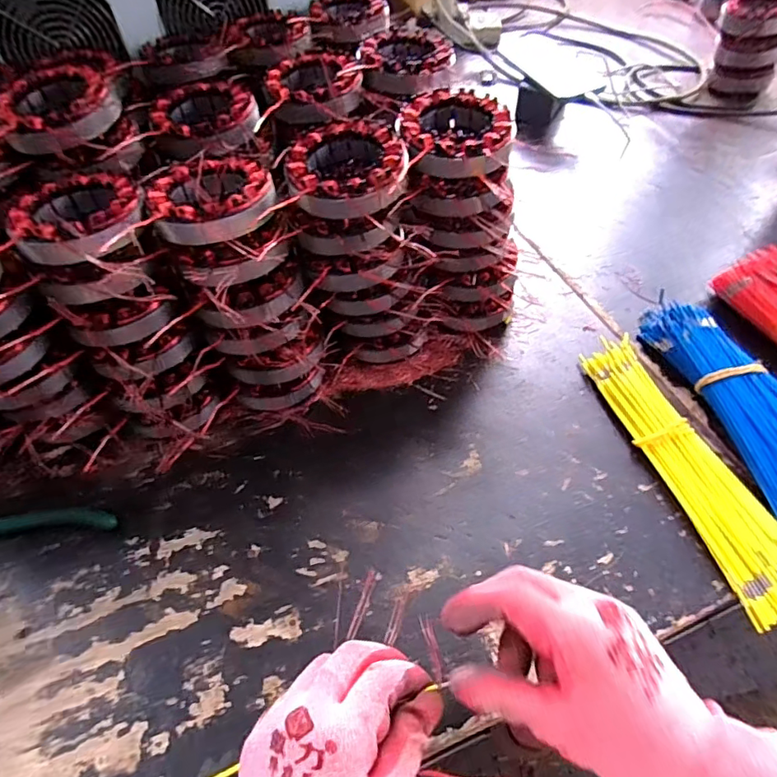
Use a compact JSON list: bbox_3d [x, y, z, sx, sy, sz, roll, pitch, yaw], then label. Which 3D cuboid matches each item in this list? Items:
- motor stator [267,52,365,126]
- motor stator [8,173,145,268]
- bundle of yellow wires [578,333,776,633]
[{"bbox_3d":[-0.065,-0.268,0.476,0.082,0.031,0.093,-17,54,-12],"label":"motor stator"},{"bbox_3d":[-0.210,-0.117,0.364,0.084,0.023,0.095,-3,52,-1],"label":"motor stator"},{"bbox_3d":[0.237,0.057,0.421,0.056,0.019,0.242,-14,53,-9],"label":"bundle of yellow wires"}]

